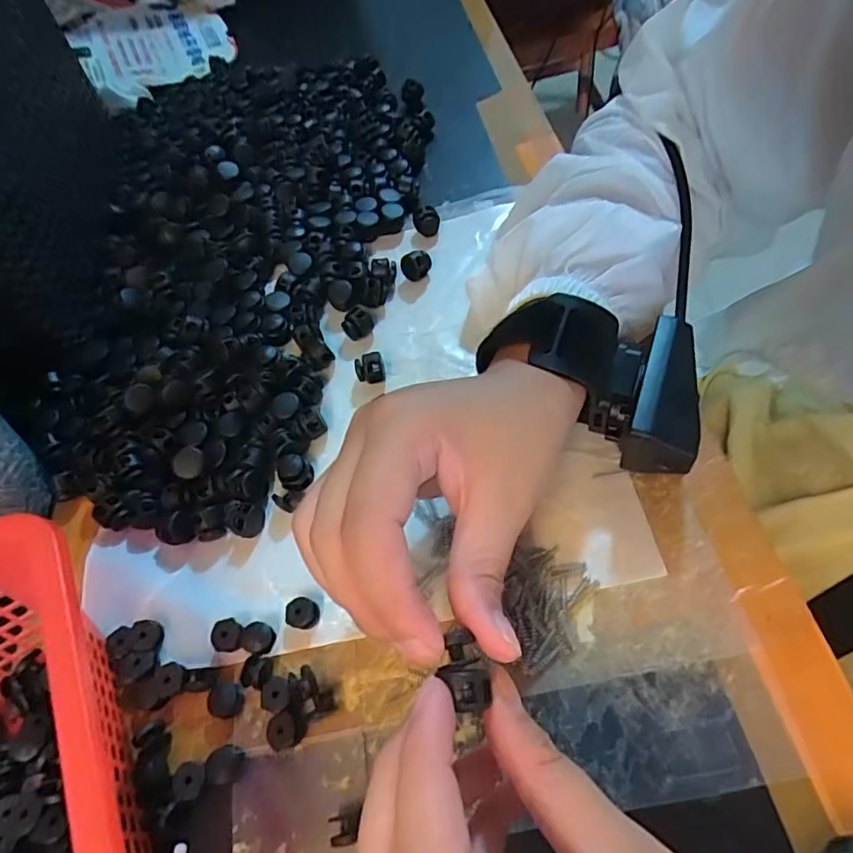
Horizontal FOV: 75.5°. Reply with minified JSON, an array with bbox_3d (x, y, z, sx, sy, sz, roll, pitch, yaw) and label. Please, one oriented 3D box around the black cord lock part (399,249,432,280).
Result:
[{"bbox_3d":[-0.006,-0.101,0.345,0.018,0.017,0.012,-33,59,-10],"label":"black cord lock part"}]

